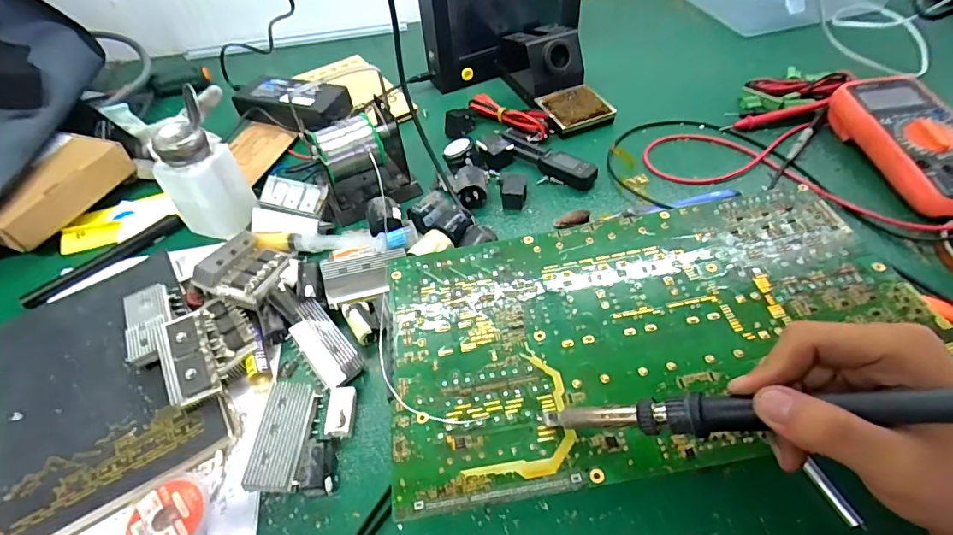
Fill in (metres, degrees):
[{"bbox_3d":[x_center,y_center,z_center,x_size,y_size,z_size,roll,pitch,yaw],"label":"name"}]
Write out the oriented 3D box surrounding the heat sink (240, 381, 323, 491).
[{"bbox_3d":[-0.127,0.112,0.322,0.030,0.017,0.070,-1,49,2],"label":"heat sink"}]

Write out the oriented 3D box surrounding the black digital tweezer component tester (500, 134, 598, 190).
[{"bbox_3d":[0.069,-0.113,0.499,0.115,0.021,0.029,33,58,27],"label":"black digital tweezer component tester"}]

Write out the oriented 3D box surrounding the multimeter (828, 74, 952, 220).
[{"bbox_3d":[0.410,-0.111,0.450,0.080,0.048,0.182,-5,49,-1],"label":"multimeter"}]

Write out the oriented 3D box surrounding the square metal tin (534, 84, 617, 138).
[{"bbox_3d":[0.111,-0.181,0.554,0.068,0.019,0.069,-16,50,-10],"label":"square metal tin"}]

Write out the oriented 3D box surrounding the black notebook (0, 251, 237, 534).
[{"bbox_3d":[-0.278,0.081,0.357,0.141,0.015,0.211,-28,54,-20],"label":"black notebook"}]

